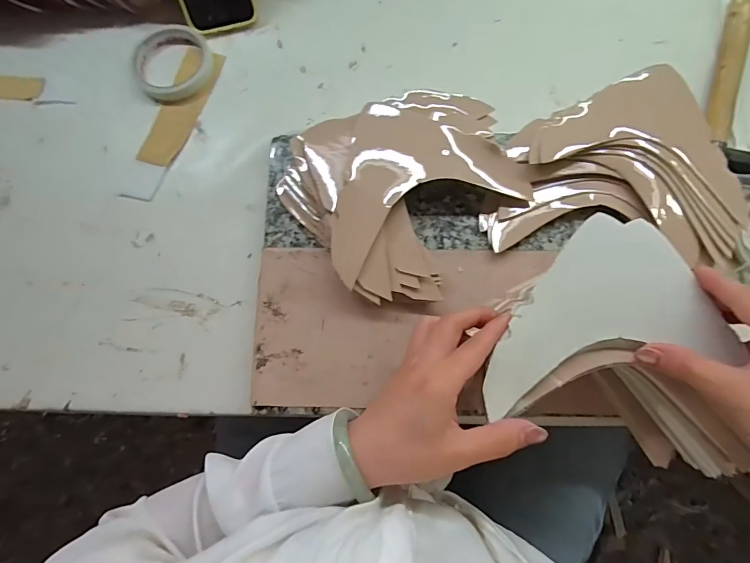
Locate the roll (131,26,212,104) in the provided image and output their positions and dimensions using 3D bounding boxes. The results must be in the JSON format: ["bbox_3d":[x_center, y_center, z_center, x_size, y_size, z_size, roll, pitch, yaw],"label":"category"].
[{"bbox_3d":[-0.230,-0.255,0.471,0.083,0.017,0.098,2,77,1],"label":"roll"}]

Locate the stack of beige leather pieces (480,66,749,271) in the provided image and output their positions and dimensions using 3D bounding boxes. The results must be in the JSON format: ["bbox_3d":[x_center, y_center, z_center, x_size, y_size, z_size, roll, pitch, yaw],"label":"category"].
[{"bbox_3d":[0.230,-0.118,0.392,0.237,0.037,0.197,7,77,3],"label":"stack of beige leather pieces"}]

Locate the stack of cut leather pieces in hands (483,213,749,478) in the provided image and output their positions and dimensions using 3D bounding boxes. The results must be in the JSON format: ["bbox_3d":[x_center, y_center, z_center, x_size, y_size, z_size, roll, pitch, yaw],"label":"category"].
[{"bbox_3d":[0.187,0.045,0.330,0.184,0.069,0.160,15,78,4],"label":"stack of cut leather pieces in hands"}]

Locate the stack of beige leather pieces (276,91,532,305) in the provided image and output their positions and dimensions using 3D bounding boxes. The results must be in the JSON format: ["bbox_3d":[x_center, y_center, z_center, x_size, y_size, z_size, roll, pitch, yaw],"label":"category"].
[{"bbox_3d":[0.033,-0.095,0.387,0.208,0.044,0.182,-36,79,-7],"label":"stack of beige leather pieces"}]

